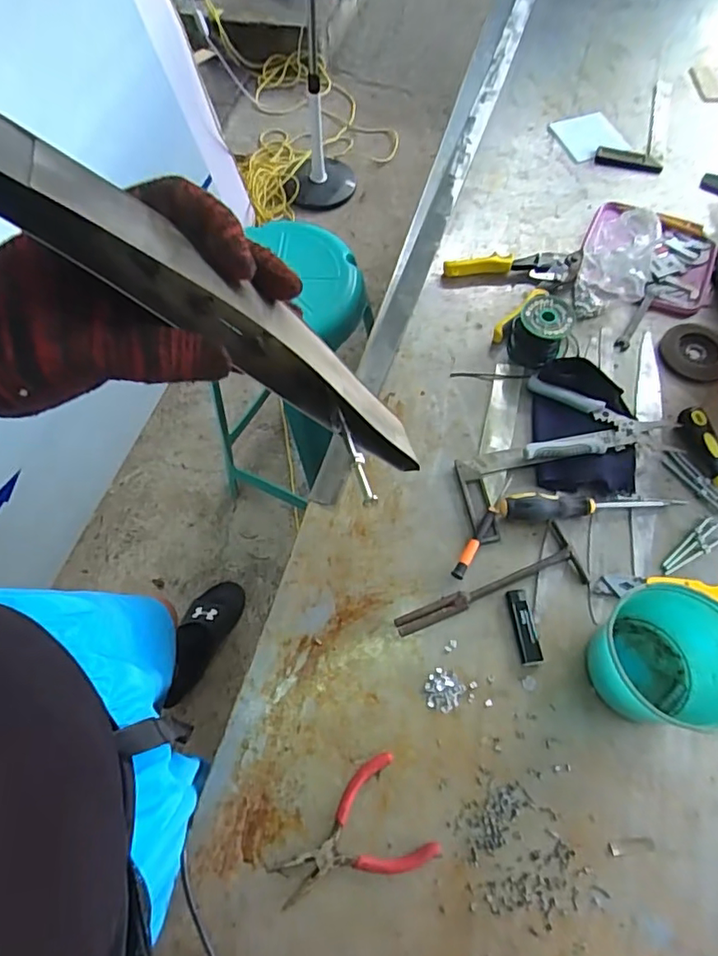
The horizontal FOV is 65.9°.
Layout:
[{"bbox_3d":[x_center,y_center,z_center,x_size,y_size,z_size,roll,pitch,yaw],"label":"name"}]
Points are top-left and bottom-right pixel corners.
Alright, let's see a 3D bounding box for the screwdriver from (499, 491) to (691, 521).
[{"bbox_3d":[0.275,0.028,0.654,0.217,0.033,0.031,-5,63,0],"label":"screwdriver"}]

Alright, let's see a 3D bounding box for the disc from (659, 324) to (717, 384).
[{"bbox_3d":[0.472,-0.176,0.773,0.102,0.008,0.091,-39,68,-15],"label":"disc"}]

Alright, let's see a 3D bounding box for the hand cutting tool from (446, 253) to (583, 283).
[{"bbox_3d":[0.228,-0.318,0.831,0.195,0.023,0.052,5,64,5],"label":"hand cutting tool"}]

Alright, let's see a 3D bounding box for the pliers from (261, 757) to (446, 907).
[{"bbox_3d":[-0.007,0.351,0.521,0.147,0.011,0.092,-30,66,-12],"label":"pliers"}]

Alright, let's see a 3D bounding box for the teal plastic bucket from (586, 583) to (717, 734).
[{"bbox_3d":[0.304,0.178,0.544,0.116,0.098,0.110,12,65,8],"label":"teal plastic bucket"}]

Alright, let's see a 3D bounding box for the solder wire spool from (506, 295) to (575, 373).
[{"bbox_3d":[0.246,-0.198,0.751,0.078,0.061,0.081,-1,63,2],"label":"solder wire spool"}]

